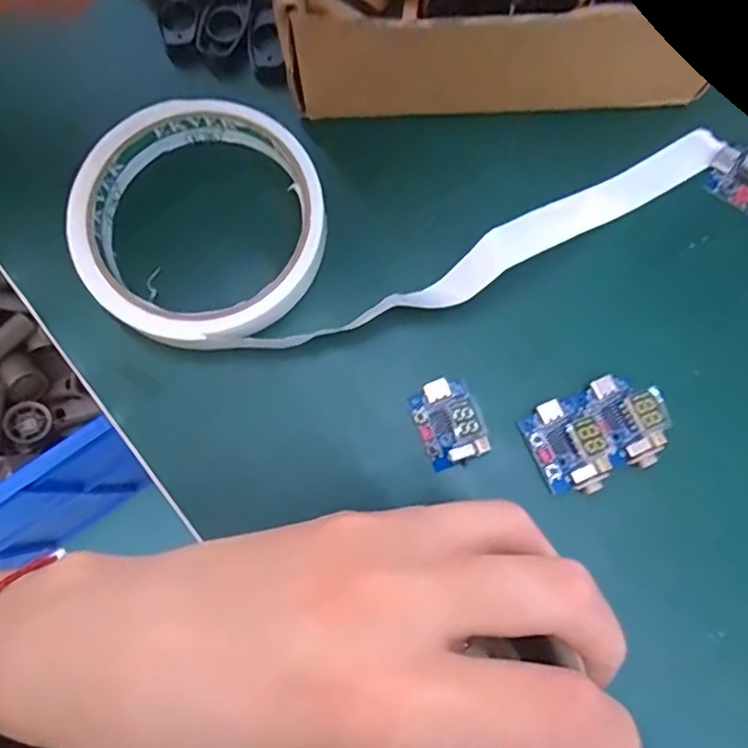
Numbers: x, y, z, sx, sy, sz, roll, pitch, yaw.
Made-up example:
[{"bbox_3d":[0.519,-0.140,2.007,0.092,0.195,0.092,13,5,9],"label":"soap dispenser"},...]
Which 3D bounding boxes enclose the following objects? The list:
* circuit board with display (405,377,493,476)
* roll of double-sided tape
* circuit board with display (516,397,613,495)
[{"bbox_3d":[0.026,0.016,0.209,0.021,0.012,0.030,-18,79,-4],"label":"circuit board with display"},{"bbox_3d":[0.011,-0.072,0.224,0.241,0.022,0.099,-13,79,-3],"label":"roll of double-sided tape"},{"bbox_3d":[0.068,0.025,0.207,0.024,0.012,0.033,-24,80,-5],"label":"circuit board with display"}]

